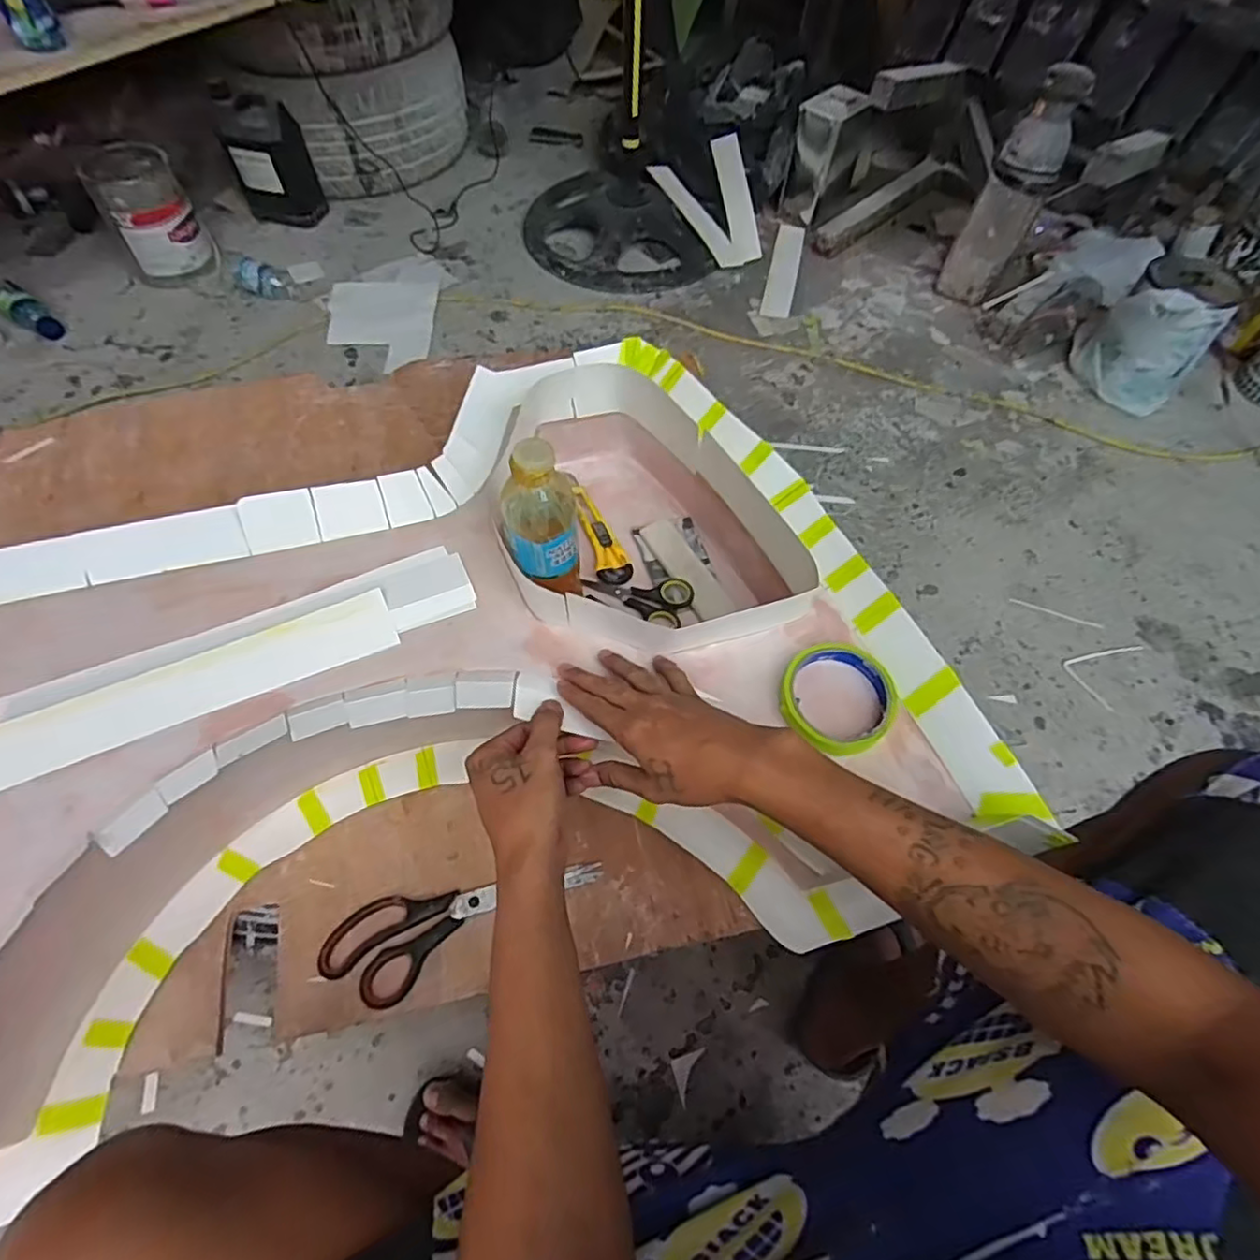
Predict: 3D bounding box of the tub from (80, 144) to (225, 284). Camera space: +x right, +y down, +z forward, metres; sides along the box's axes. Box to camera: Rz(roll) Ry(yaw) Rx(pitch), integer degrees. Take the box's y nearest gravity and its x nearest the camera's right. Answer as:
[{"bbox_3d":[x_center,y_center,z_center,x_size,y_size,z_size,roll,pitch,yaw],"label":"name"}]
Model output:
[{"bbox_3d":[-1.003,-0.867,1.354,0.168,0.212,0.133,-30,65,-17],"label":"tub"}]

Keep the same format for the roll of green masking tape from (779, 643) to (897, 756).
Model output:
[{"bbox_3d":[0.166,0.055,0.512,0.093,0.021,0.088,1,60,-1],"label":"roll of green masking tape"}]

